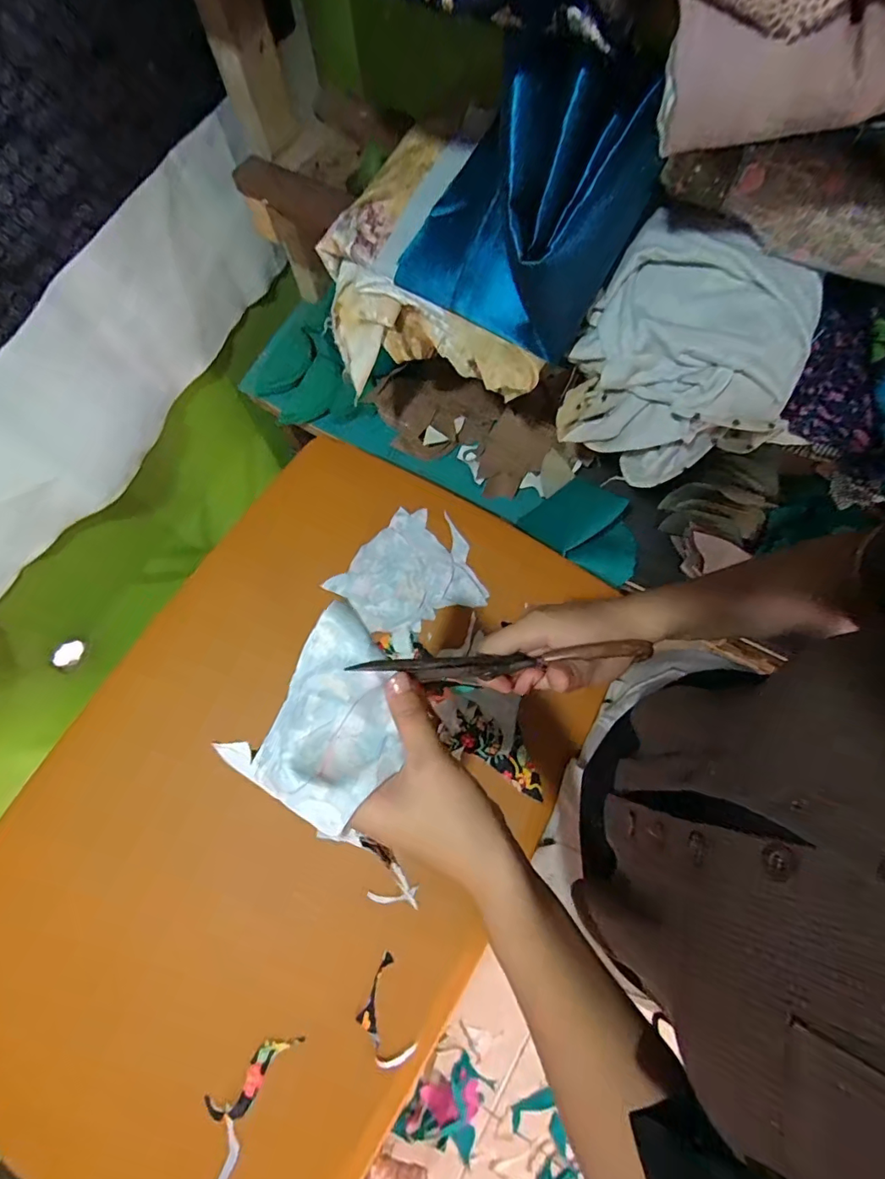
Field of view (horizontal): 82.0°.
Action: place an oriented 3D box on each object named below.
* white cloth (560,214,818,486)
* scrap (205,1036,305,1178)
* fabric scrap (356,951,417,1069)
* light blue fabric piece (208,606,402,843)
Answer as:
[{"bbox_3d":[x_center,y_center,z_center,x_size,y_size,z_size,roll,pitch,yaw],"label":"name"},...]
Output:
[{"bbox_3d":[0.222,-0.203,0.474,0.192,0.164,0.130,27,75,8],"label":"white cloth"},{"bbox_3d":[-0.178,0.450,0.453,0.048,0.014,0.117,29,75,9],"label":"scrap"},{"bbox_3d":[-0.056,0.390,0.469,0.044,0.015,0.083,-19,74,-6],"label":"fabric scrap"},{"bbox_3d":[-0.060,0.070,0.278,0.082,0.024,0.100,37,76,11],"label":"light blue fabric piece"}]

